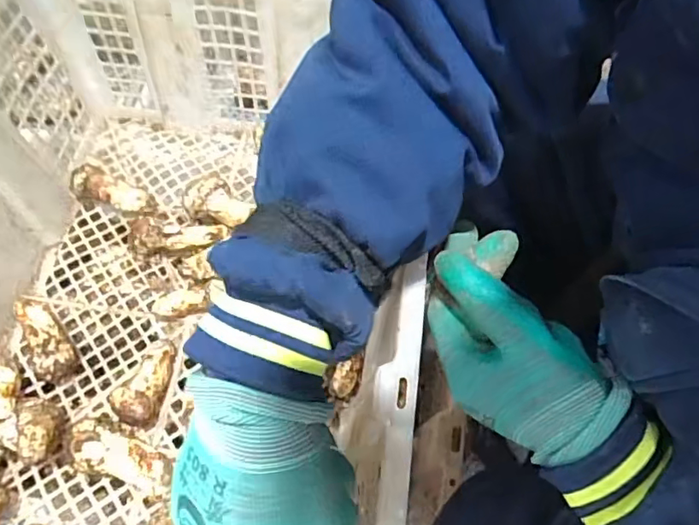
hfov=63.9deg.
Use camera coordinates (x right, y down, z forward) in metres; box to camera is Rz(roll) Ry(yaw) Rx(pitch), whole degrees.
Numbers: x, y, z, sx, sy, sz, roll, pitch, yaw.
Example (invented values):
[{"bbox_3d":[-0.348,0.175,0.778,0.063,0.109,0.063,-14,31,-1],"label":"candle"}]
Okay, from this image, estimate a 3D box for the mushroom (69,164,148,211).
[{"bbox_3d":[-0.222,-0.066,0.522,0.071,0.029,0.030,20,63,8],"label":"mushroom"}]

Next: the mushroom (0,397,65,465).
[{"bbox_3d":[-0.260,0.113,0.384,0.115,0.047,0.050,15,56,-35],"label":"mushroom"}]

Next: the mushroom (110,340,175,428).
[{"bbox_3d":[-0.157,0.093,0.437,0.028,0.037,0.065,17,63,7],"label":"mushroom"}]

